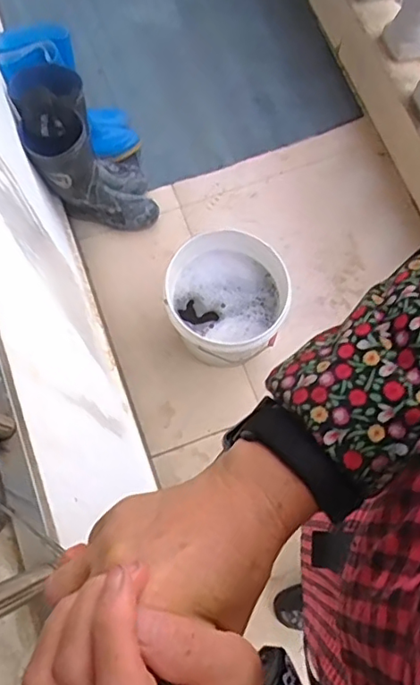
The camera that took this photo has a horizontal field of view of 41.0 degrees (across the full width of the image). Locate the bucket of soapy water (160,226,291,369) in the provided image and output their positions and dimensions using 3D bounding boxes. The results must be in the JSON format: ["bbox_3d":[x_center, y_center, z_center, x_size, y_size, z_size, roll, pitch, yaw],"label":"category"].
[{"bbox_3d":[0.031,-0.087,1.286,0.271,0.236,0.261,0,75,0],"label":"bucket of soapy water"}]

